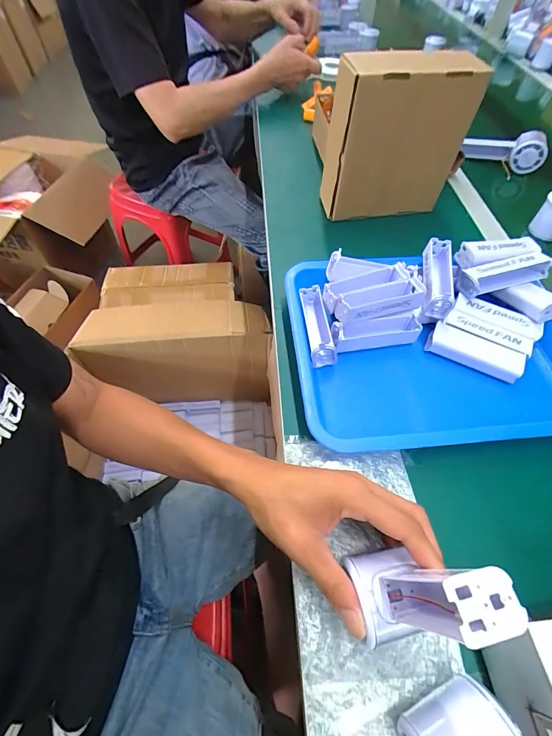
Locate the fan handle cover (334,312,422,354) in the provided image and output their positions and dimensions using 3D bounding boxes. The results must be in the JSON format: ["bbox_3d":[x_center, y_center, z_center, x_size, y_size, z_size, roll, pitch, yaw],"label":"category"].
[{"bbox_3d":[0.116,-0.042,0.398,0.102,0.034,0.026,-9,58,-8],"label":"fan handle cover"}]

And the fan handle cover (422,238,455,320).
[{"bbox_3d":[0.196,-0.112,0.417,0.033,0.040,0.099,13,58,7],"label":"fan handle cover"}]

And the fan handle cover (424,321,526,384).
[{"bbox_3d":[0.229,-0.019,0.396,0.101,0.021,0.033,26,60,15],"label":"fan handle cover"}]

